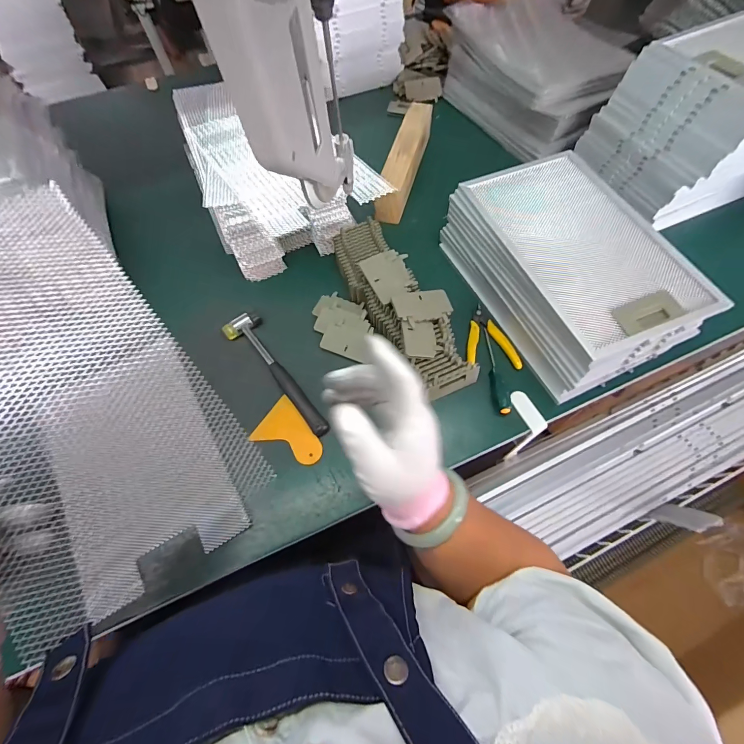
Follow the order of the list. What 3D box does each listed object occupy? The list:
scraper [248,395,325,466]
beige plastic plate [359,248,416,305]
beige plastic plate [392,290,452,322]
[{"bbox_3d":[-0.109,0.085,0.500,0.097,0.004,0.071,27,68,15],"label":"scraper"},{"bbox_3d":[0.029,-0.146,0.536,0.069,0.012,0.081,-27,66,-11],"label":"beige plastic plate"},{"bbox_3d":[0.072,-0.097,0.514,0.083,0.004,0.047,-14,65,-16],"label":"beige plastic plate"}]

